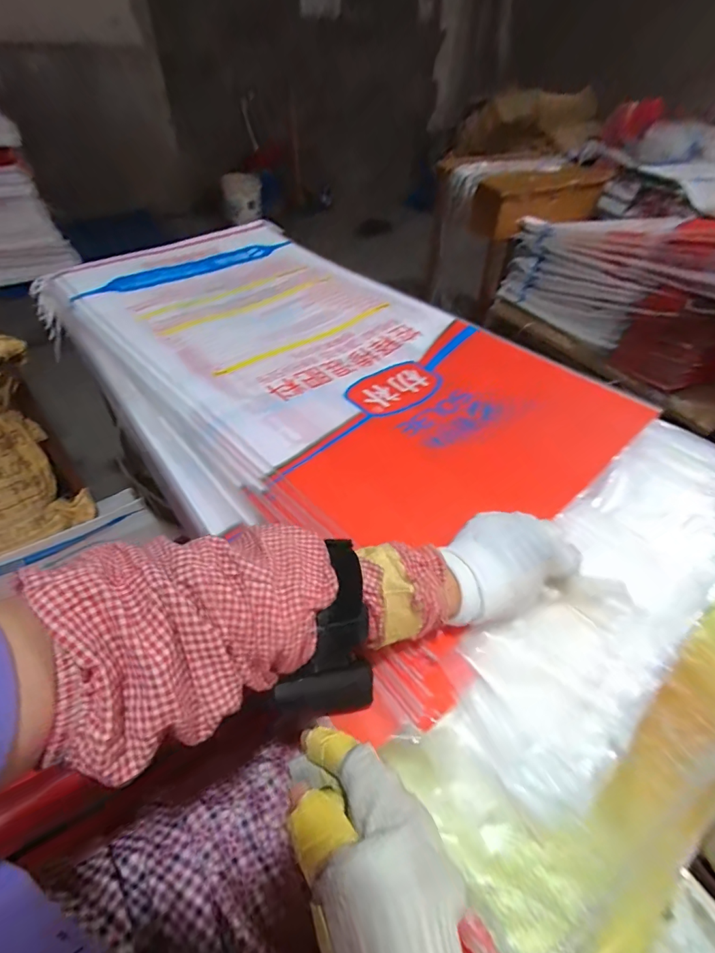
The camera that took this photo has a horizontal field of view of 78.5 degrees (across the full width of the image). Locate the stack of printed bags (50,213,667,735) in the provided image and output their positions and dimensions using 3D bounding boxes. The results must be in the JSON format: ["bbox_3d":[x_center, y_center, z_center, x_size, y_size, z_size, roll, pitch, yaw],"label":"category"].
[{"bbox_3d":[-0.085,-0.172,0.635,0.498,0.072,0.881,-30,53,-30],"label":"stack of printed bags"}]

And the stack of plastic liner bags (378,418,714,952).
[{"bbox_3d":[0.249,0.114,0.366,0.478,0.057,0.224,-34,55,-29],"label":"stack of plastic liner bags"}]

